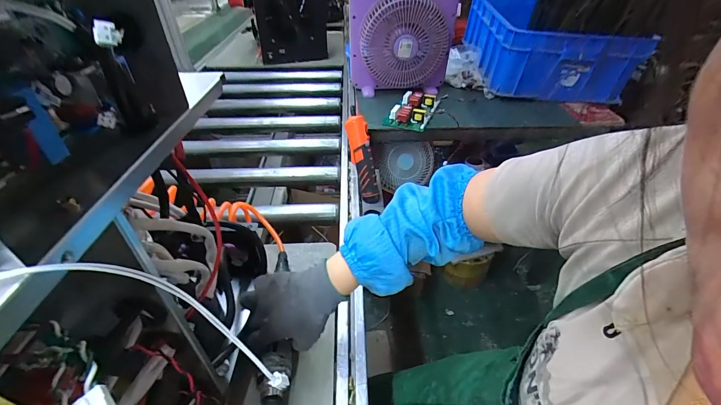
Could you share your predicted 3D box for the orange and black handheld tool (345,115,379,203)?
[{"bbox_3d":[0.006,-0.093,0.733,0.040,0.191,0.039,-18,14,-22],"label":"orange and black handheld tool"}]

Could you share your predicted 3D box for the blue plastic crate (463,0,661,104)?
[{"bbox_3d":[0.628,-0.592,1.206,0.404,0.203,0.662,1,39,1],"label":"blue plastic crate"}]

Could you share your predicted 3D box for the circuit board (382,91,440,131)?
[{"bbox_3d":[0.156,-0.268,0.959,0.116,0.040,0.188,17,42,20],"label":"circuit board"}]

